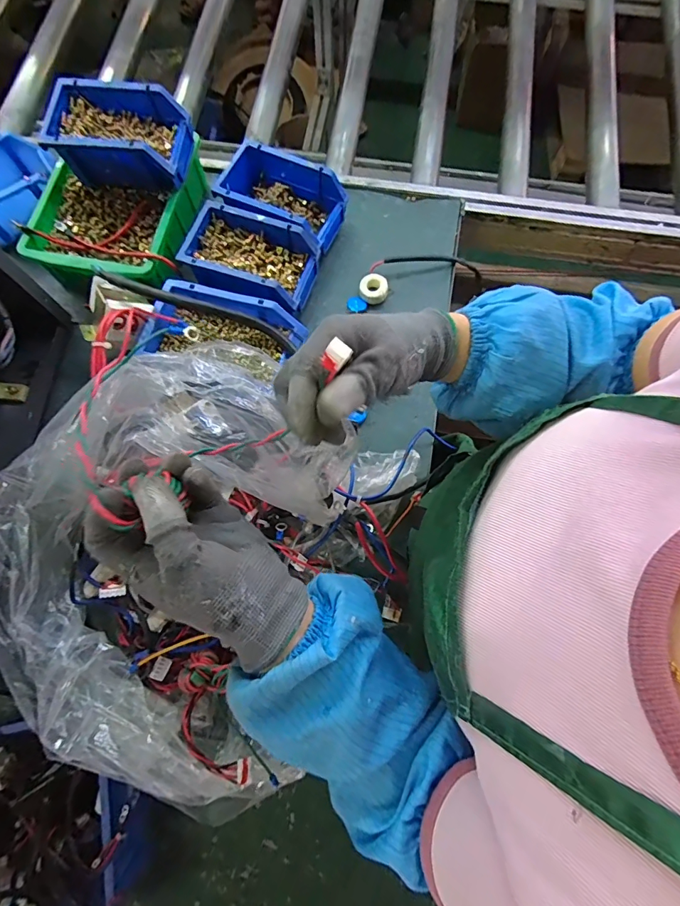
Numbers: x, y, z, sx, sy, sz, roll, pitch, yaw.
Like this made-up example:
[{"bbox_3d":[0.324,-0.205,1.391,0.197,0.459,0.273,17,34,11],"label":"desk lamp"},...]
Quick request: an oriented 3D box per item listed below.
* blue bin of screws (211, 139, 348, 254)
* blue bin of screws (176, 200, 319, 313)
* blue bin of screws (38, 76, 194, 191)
[{"bbox_3d":[-0.084,-0.353,0.613,0.165,0.082,0.110,19,75,6],"label":"blue bin of screws"},{"bbox_3d":[-0.122,-0.254,0.584,0.169,0.078,0.116,23,76,7],"label":"blue bin of screws"},{"bbox_3d":[-0.284,-0.408,0.556,0.161,0.073,0.098,6,74,3],"label":"blue bin of screws"}]

